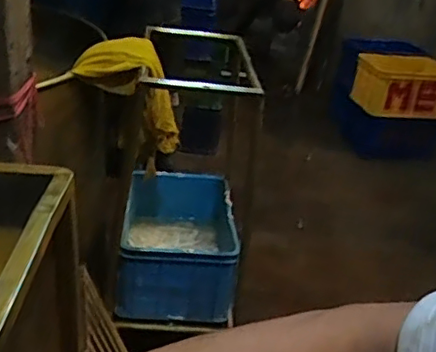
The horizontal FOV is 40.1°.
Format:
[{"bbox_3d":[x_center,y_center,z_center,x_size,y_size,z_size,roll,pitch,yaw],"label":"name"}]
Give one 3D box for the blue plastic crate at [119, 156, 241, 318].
[{"bbox_3d":[-0.134,0.204,1.959,0.357,0.340,0.447,4,27,-4],"label":"blue plastic crate"}]

